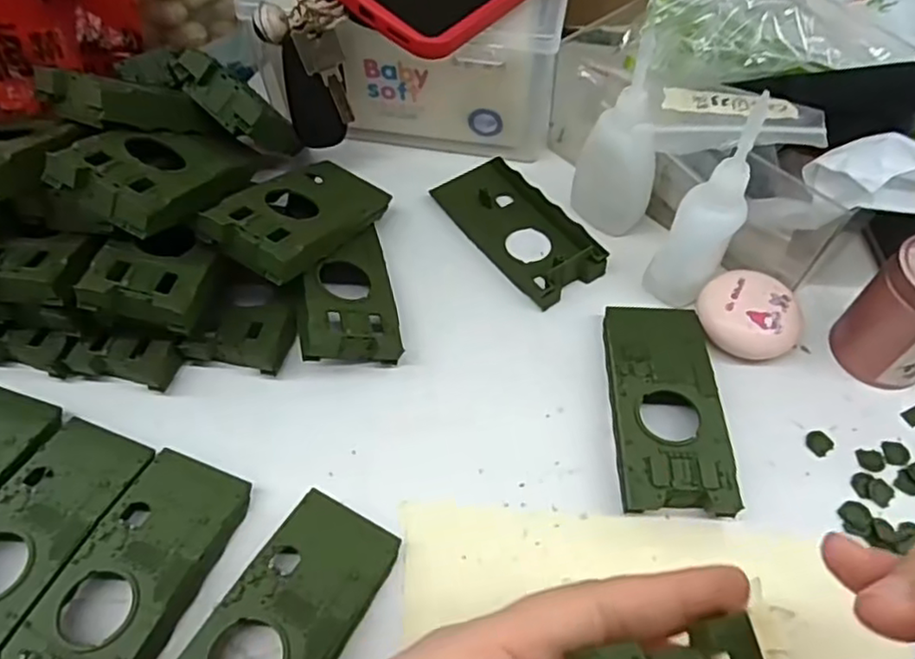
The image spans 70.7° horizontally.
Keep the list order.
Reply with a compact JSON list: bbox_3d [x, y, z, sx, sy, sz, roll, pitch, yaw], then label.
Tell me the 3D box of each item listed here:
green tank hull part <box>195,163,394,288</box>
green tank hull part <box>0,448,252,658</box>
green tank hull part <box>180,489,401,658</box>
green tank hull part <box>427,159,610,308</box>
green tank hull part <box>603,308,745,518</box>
[{"bbox_3d":[-0.076,-0.058,0.323,0.045,0.022,0.105,21,34,13],"label":"green tank hull part"},{"bbox_3d":[-0.126,0.099,0.251,0.048,0.021,0.102,18,58,11],"label":"green tank hull part"},{"bbox_3d":[-0.065,0.114,0.241,0.047,0.022,0.101,25,60,16],"label":"green tank hull part"},{"bbox_3d":[0.033,-0.060,0.361,0.045,0.016,0.103,-30,62,-19],"label":"green tank hull part"},{"bbox_3d":[0.094,0.033,0.296,0.047,0.020,0.103,2,56,1],"label":"green tank hull part"}]

